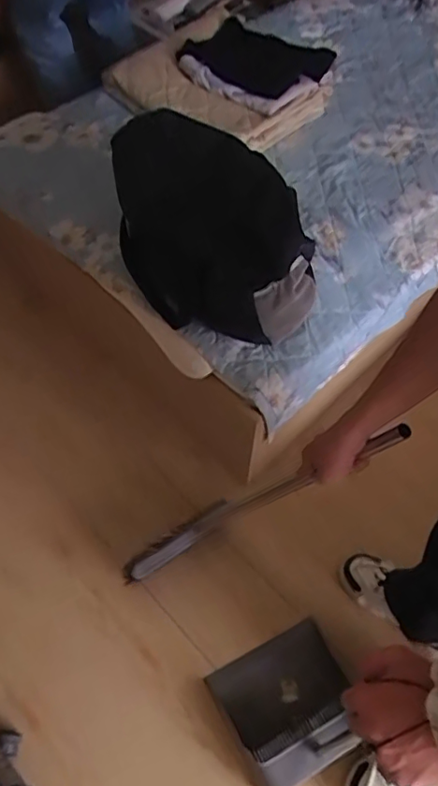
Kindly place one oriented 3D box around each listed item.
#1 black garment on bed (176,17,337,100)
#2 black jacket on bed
[{"bbox_3d":[0.088,-0.839,1.349,0.370,0.107,0.219,11,58,6],"label":"black garment on bed"},{"bbox_3d":[-0.003,-0.310,1.026,0.350,0.296,0.297,-1,58,-2],"label":"black jacket on bed"}]

